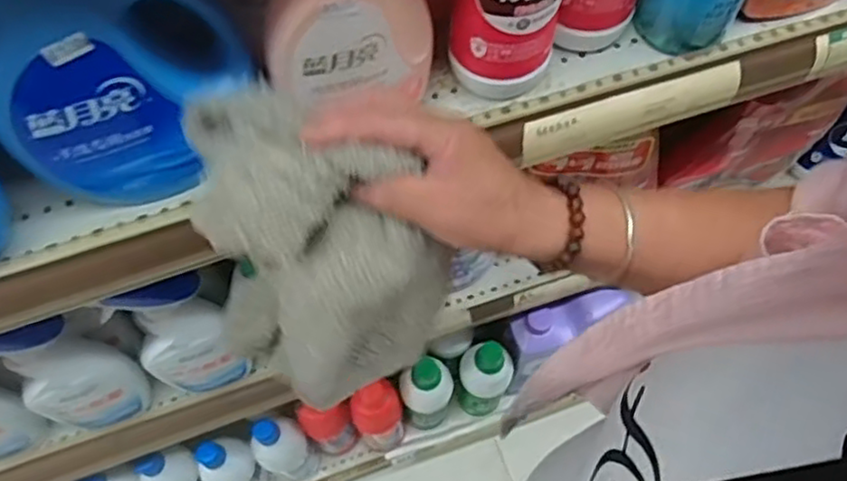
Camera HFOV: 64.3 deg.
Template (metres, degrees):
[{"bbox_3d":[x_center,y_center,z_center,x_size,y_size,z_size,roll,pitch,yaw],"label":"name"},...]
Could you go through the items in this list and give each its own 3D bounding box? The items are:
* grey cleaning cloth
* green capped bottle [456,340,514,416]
[{"bbox_3d":[-0.054,0.022,0.387,0.117,0.227,0.080,-37,44,-17],"label":"grey cleaning cloth"},{"bbox_3d":[0.086,0.200,0.976,0.069,0.163,0.065,0,63,0],"label":"green capped bottle"}]

